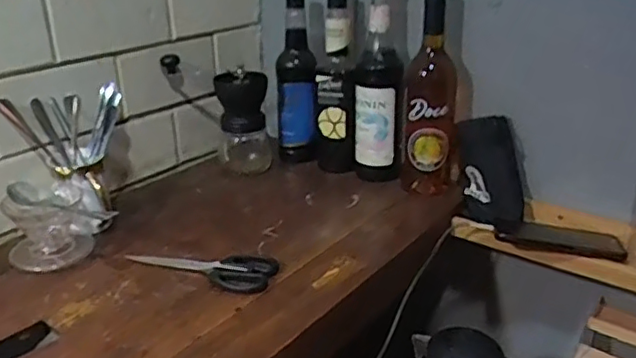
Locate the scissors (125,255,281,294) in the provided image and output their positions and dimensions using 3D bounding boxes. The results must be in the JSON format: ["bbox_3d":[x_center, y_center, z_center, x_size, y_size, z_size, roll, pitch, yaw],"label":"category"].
[{"bbox_3d":[-0.147,0.105,0.759,0.200,0.011,0.070,7,24,20],"label":"scissors"}]

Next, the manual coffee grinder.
[{"bbox_3d":[-0.162,-0.104,1.044,0.165,0.196,0.093,0,22,2],"label":"manual coffee grinder"}]

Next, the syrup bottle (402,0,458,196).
[{"bbox_3d":[0.170,-0.119,0.905,0.079,0.299,0.073,4,23,12],"label":"syrup bottle"}]

